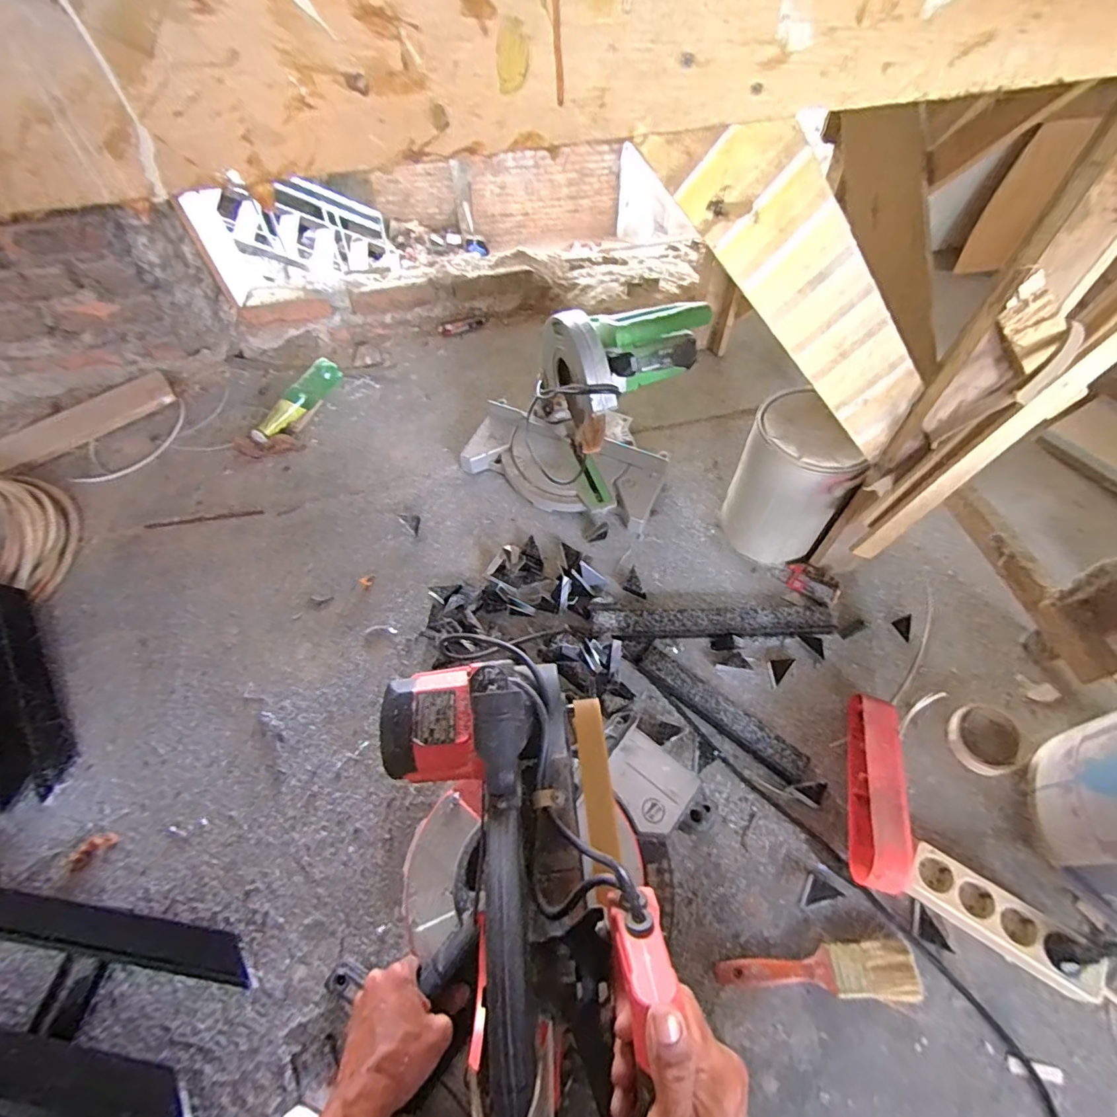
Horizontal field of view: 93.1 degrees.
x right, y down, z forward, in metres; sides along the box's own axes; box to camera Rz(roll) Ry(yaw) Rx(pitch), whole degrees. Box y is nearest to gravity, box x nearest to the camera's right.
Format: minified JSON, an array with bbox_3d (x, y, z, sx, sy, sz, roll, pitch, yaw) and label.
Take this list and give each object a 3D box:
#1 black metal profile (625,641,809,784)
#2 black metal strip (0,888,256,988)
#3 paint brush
[{"bbox_3d":[0.221,0.211,0.765,0.281,0.020,0.045,35,65,21],"label":"black metal profile"},{"bbox_3d":[-0.647,0.419,0.620,0.607,0.028,0.047,7,58,5],"label":"black metal strip"},{"bbox_3d":[0.296,0.467,0.606,0.220,0.017,0.054,1,58,2],"label":"paint brush"}]

